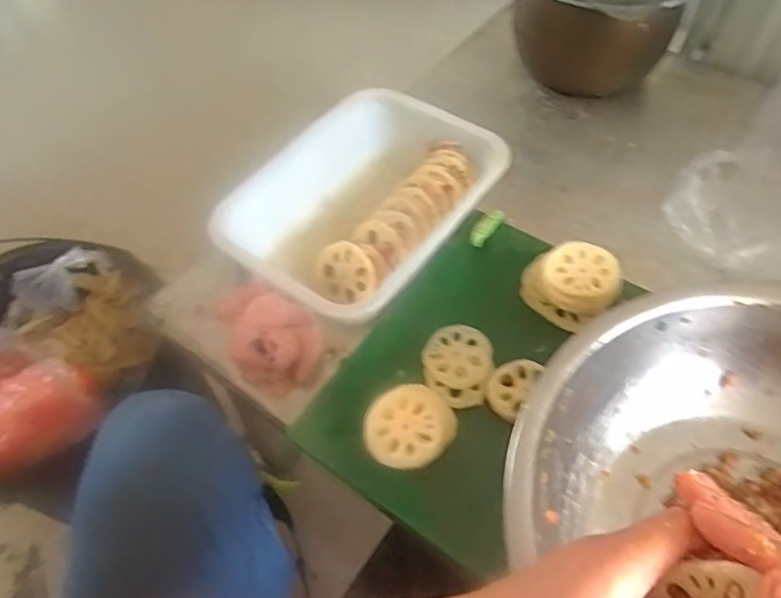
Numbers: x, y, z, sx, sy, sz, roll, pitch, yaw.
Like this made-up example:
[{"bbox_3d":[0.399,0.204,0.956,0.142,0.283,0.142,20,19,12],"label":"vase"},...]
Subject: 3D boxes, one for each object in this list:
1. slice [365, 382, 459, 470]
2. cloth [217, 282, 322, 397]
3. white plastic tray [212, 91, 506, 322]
[{"bbox_3d":[0.014,0.108,0.493,0.072,0.021,0.071,-1,56,2],"label":"slice"},{"bbox_3d":[-0.115,0.032,0.565,0.081,0.051,0.103,-23,58,-13],"label":"cloth"},{"bbox_3d":[-0.022,-0.105,0.627,0.200,0.081,0.283,33,63,22],"label":"white plastic tray"}]

